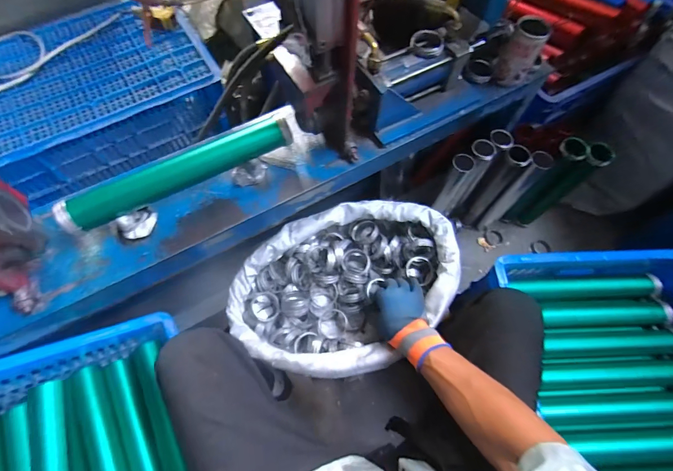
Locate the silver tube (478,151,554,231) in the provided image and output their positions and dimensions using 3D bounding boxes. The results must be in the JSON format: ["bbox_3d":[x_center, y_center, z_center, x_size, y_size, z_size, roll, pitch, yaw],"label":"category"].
[{"bbox_3d":[0.483,-0.112,0.885,0.055,0.323,0.052,-39,72,-17],"label":"silver tube"}]

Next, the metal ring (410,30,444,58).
[{"bbox_3d":[0.167,-0.353,0.588,0.060,0.021,0.060,1,65,-2],"label":"metal ring"}]

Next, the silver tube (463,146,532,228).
[{"bbox_3d":[0.427,-0.121,0.901,0.064,0.321,0.045,40,70,15],"label":"silver tube"}]

